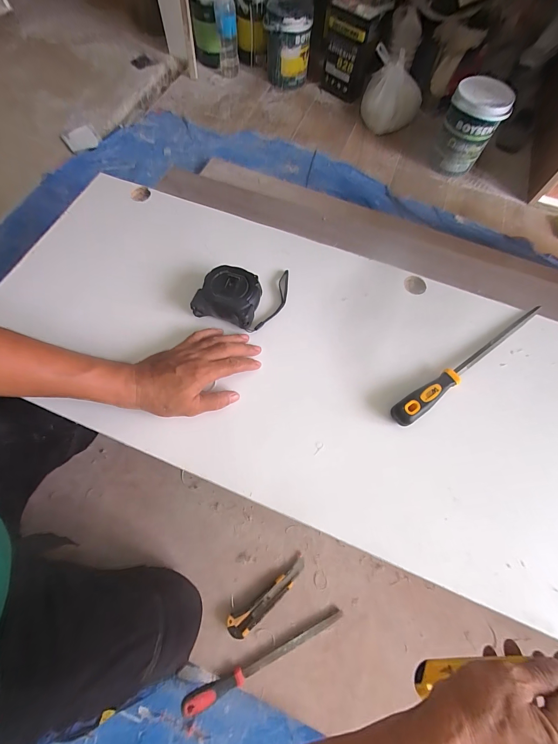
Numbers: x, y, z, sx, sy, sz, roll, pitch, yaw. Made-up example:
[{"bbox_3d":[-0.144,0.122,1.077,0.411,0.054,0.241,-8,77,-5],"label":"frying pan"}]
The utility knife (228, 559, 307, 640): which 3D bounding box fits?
[{"bbox_3d":[-0.017,0.418,0.558,0.168,0.015,0.037,-34,73,-14],"label":"utility knife"}]

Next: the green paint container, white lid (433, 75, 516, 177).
[{"bbox_3d":[0.630,-0.809,1.016,0.166,0.231,0.166,1,68,-1],"label":"green paint container, white lid"}]

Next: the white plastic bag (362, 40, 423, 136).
[{"bbox_3d":[0.438,-1.065,1.159,0.219,0.159,0.208,18,69,5],"label":"white plastic bag"}]

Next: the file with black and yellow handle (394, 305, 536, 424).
[{"bbox_3d":[0.268,-0.015,0.410,0.290,0.021,0.028,-31,72,-13],"label":"file with black and yellow handle"}]

